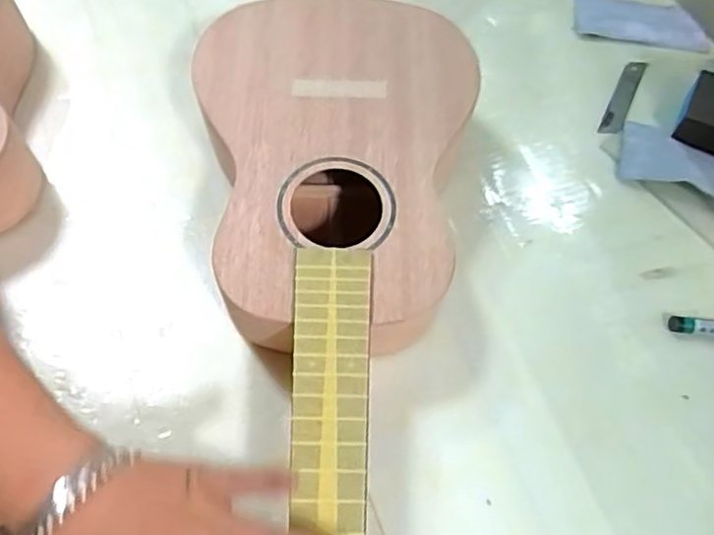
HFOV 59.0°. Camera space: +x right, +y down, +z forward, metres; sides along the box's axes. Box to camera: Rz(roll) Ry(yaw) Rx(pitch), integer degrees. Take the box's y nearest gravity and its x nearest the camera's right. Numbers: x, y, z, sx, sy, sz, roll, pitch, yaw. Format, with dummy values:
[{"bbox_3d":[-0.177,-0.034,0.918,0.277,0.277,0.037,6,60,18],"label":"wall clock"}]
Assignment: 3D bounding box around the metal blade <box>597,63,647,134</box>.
[{"bbox_3d":[0.234,-0.150,0.554,0.019,0.004,0.096,26,64,11],"label":"metal blade"}]

